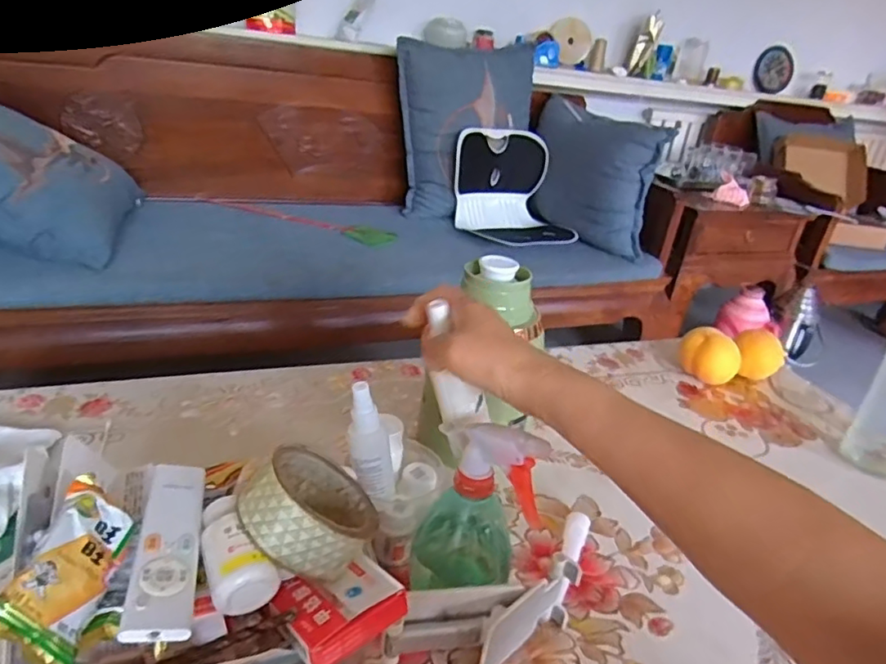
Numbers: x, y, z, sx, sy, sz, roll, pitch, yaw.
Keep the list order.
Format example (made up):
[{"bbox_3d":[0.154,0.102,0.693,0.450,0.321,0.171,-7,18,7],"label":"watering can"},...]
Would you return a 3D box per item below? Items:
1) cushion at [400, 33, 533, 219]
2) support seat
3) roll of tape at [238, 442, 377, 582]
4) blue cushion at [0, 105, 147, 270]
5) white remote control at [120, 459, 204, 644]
[{"bbox_3d":[0.074,-0.641,1.855,0.467,0.500,0.143,-4,29,-21],"label":"cushion"},{"bbox_3d":[0.222,-0.438,1.808,0.329,0.333,0.288,-2,28,-18],"label":"support seat"},{"bbox_3d":[-0.092,0.124,0.397,0.088,0.046,0.088,38,2,-2],"label":"roll of tape"},{"bbox_3d":[-0.954,-0.388,1.300,0.477,0.152,0.488,36,23,-31],"label":"blue cushion"},{"bbox_3d":[-0.174,0.131,0.364,0.034,0.014,0.143,-2,28,-18],"label":"white remote control"}]

